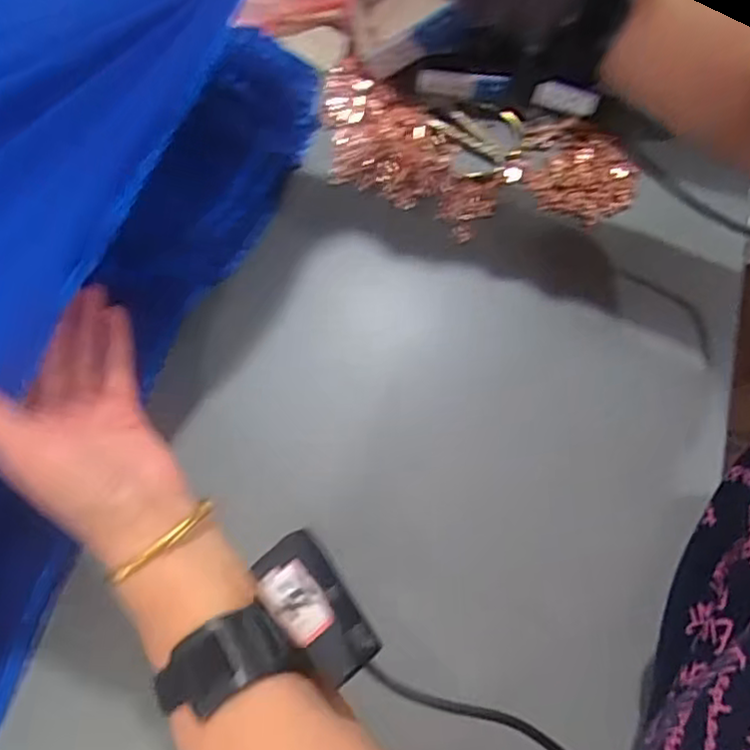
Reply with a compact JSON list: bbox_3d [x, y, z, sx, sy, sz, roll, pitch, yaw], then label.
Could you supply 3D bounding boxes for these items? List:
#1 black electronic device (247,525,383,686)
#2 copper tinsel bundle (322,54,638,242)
[{"bbox_3d":[-0.028,0.110,0.321,0.033,0.018,0.068,-37,72,-16],"label":"black electronic device"},{"bbox_3d":[0.081,-0.188,0.583,0.276,0.022,0.131,16,67,6],"label":"copper tinsel bundle"}]

